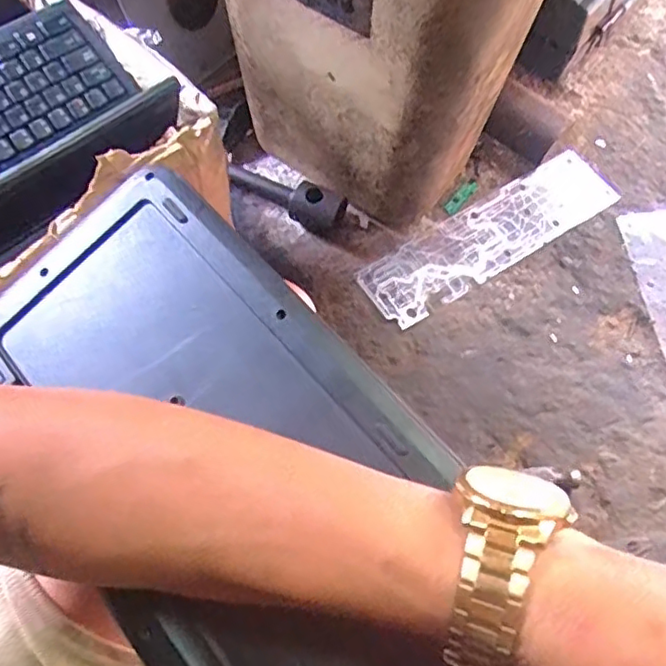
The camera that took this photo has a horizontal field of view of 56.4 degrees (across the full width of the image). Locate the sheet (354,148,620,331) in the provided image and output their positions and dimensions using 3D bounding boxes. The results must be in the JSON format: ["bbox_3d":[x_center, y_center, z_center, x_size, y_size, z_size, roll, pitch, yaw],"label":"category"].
[{"bbox_3d":[0.236,-0.146,0.936,0.418,0.007,0.113,-31,72,-10],"label":"sheet"}]

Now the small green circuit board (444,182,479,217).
[{"bbox_3d":[0.200,-0.210,0.968,0.024,0.008,0.073,38,70,15],"label":"small green circuit board"}]

